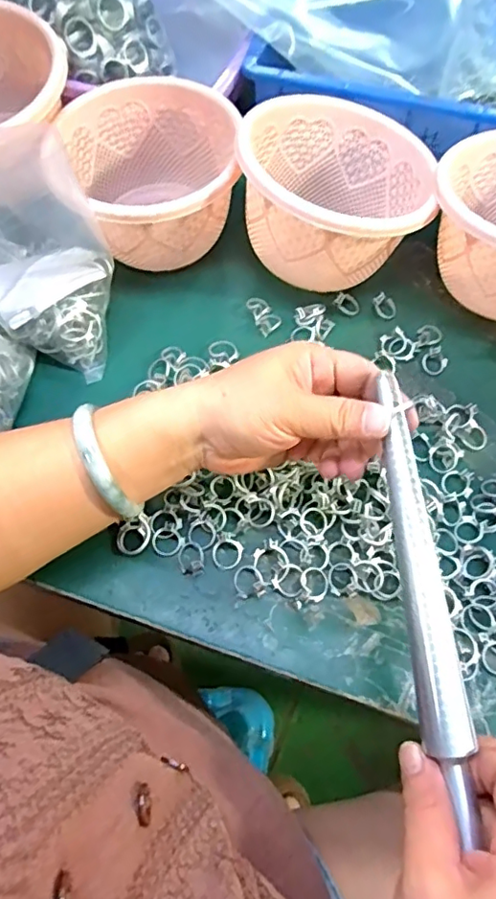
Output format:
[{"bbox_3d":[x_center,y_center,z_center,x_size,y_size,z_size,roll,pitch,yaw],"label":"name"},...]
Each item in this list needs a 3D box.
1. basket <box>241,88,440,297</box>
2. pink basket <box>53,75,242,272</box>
[{"bbox_3d":[0.065,-0.197,0.419,0.134,0.080,0.139,0,63,-1],"label":"basket"},{"bbox_3d":[-0.068,-0.212,0.437,0.127,0.077,0.147,-21,65,-11],"label":"pink basket"}]

